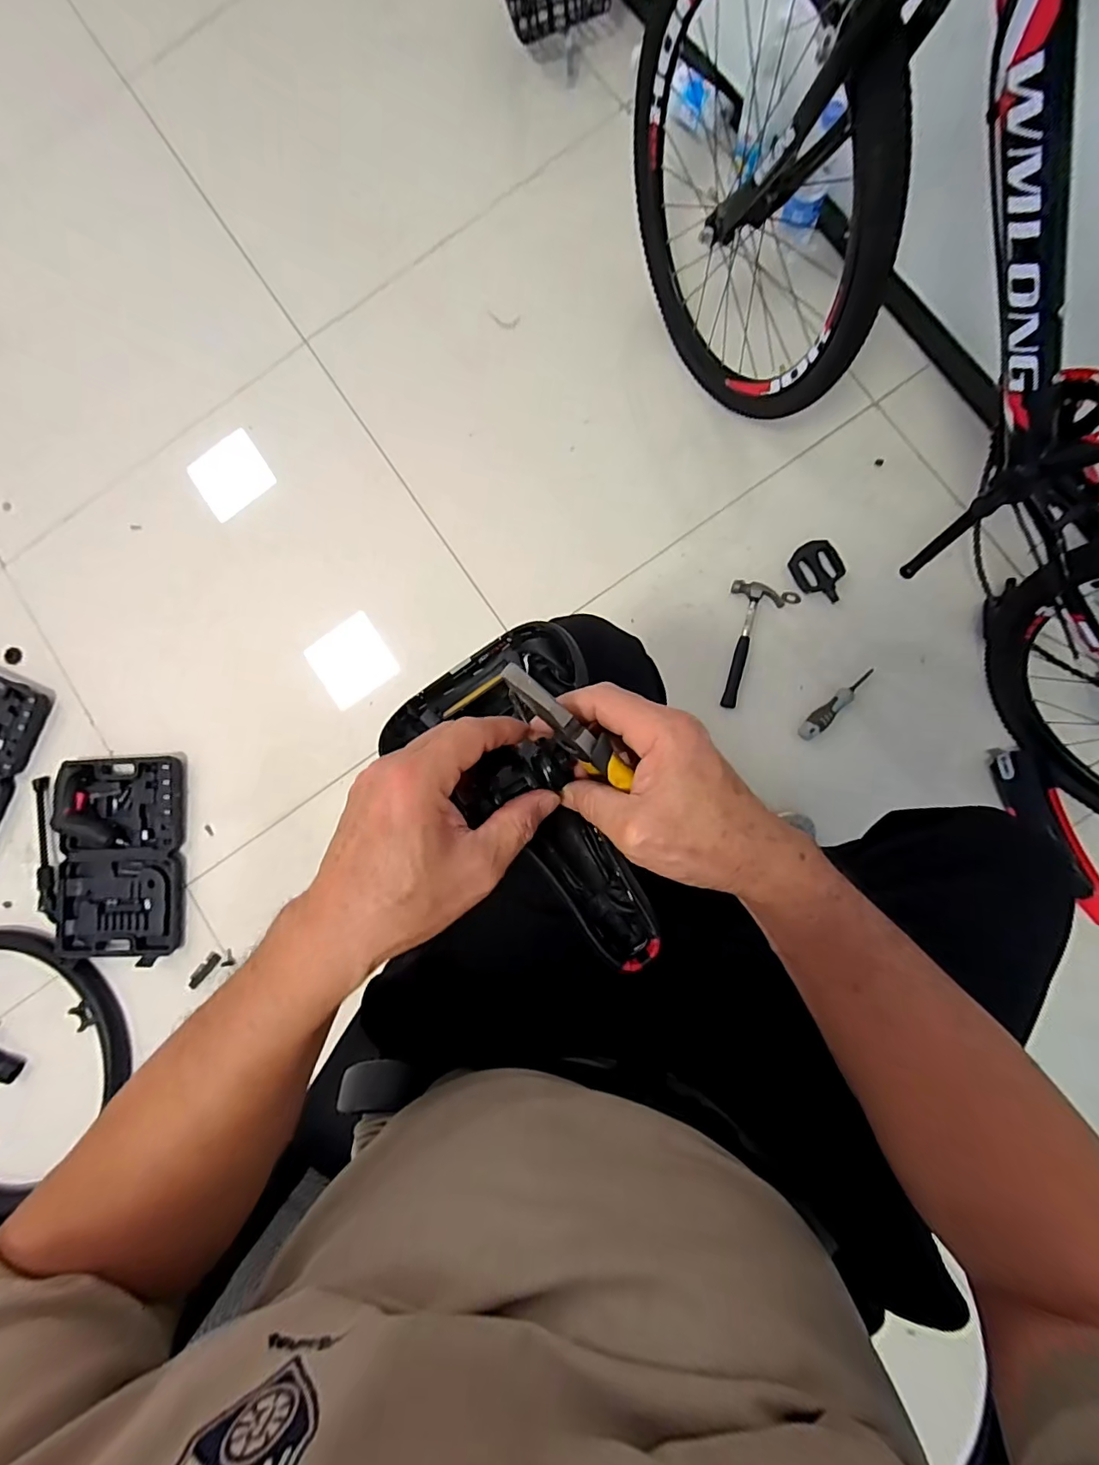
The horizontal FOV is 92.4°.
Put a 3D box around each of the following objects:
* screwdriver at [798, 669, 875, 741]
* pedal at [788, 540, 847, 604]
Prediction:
[{"bbox_3d":[0.504,-0.050,0.927,0.033,0.026,0.161,45,91,7],"label":"screwdriver"},{"bbox_3d":[0.479,-0.284,0.933,0.080,0.022,0.113,-28,84,3],"label":"pedal"}]

